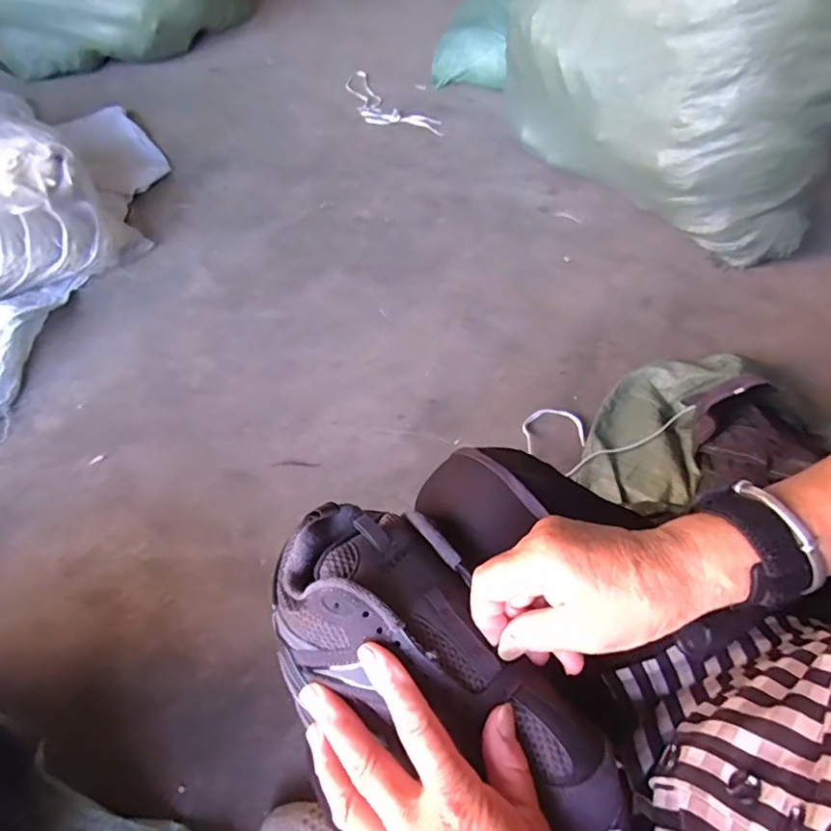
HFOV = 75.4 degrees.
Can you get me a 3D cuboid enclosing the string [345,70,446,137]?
[{"bbox_3d":[-0.088,-0.902,1.578,0.154,0.031,0.435,-33,62,-22],"label":"string"}]

